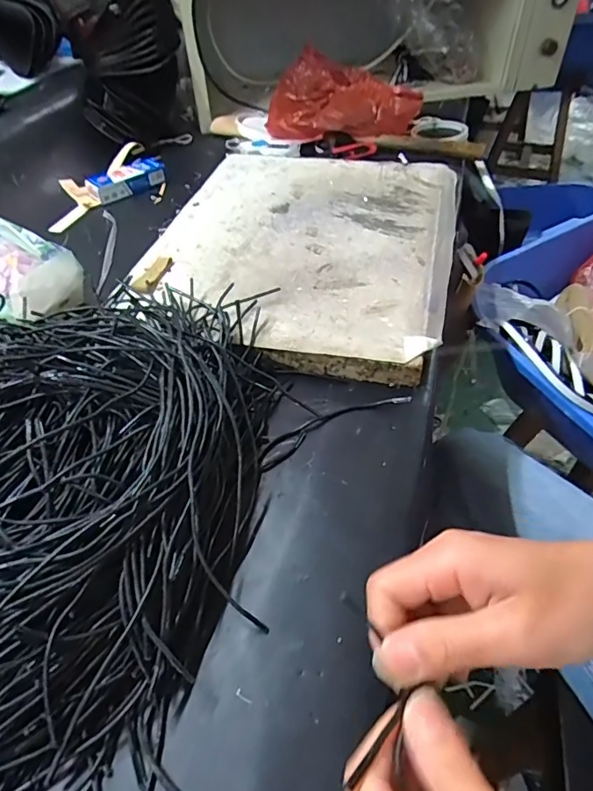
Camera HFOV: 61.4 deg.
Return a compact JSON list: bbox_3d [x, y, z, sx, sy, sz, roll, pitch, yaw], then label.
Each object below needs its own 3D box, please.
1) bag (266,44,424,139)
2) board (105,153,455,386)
[{"bbox_3d":[0.076,-0.482,0.809,0.240,0.062,0.212,0,46,3],"label":"bag"},{"bbox_3d":[0.014,-0.186,0.554,0.301,0.035,0.401,8,47,11],"label":"board"}]

